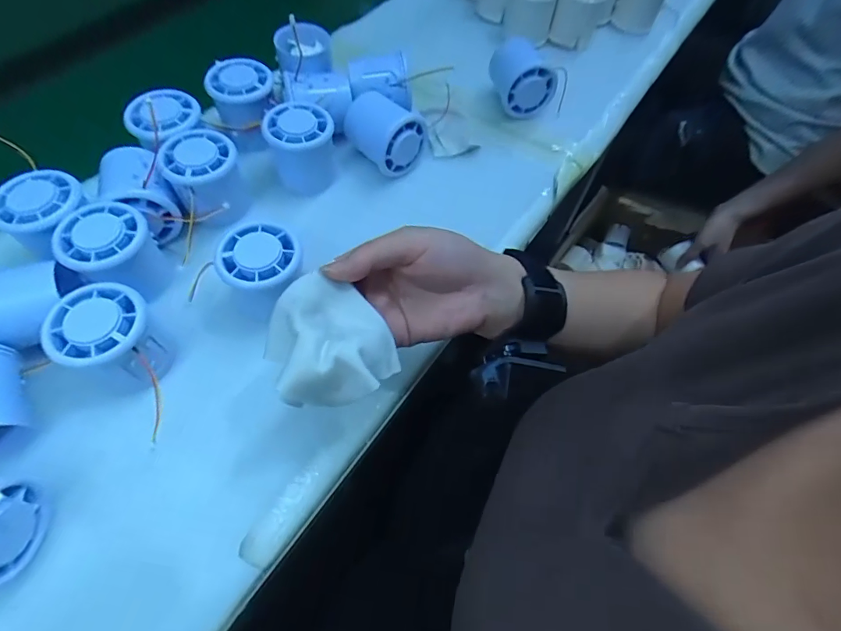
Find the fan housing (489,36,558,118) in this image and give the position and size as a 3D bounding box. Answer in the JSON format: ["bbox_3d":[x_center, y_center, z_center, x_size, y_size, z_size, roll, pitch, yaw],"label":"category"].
[{"bbox_3d":[0.106,-0.250,0.466,0.055,0.047,0.069,-6,62,-7],"label":"fan housing"}]

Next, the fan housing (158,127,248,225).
[{"bbox_3d":[-0.171,-0.109,0.364,0.052,0.054,0.056,2,62,-3],"label":"fan housing"}]

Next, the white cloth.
[{"bbox_3d":[-0.045,0.012,0.232,0.062,0.025,0.061,-5,62,-7],"label":"white cloth"}]

